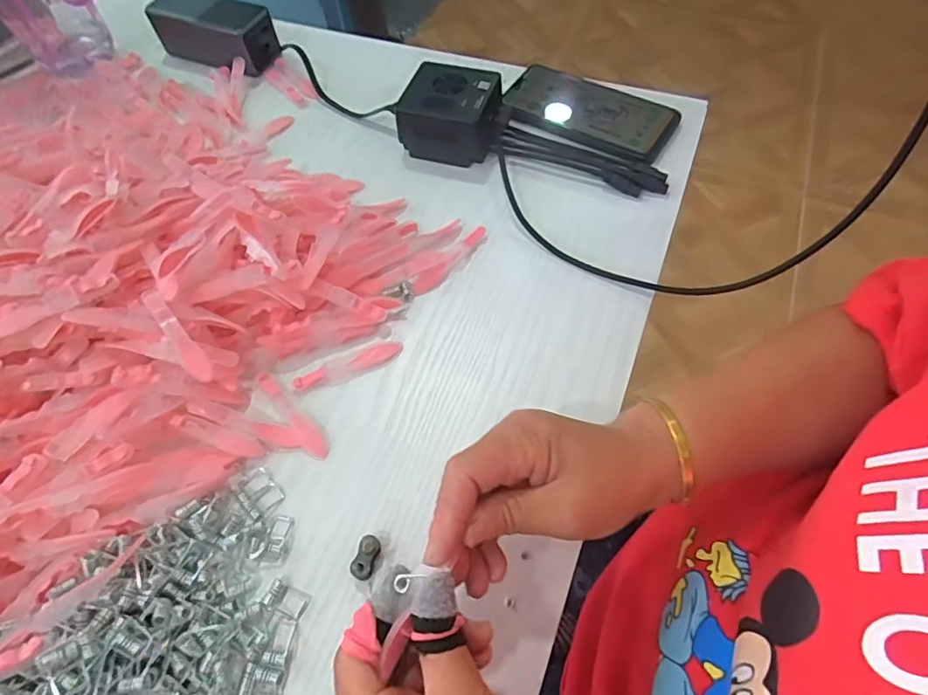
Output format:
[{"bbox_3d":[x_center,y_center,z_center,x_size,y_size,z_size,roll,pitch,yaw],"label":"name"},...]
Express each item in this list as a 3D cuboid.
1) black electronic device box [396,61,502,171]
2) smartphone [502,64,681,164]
[{"bbox_3d":[-0.009,-0.210,0.479,0.085,0.050,0.071,12,59,9],"label":"black electronic device box"},{"bbox_3d":[0.116,-0.222,0.496,0.154,0.012,0.083,27,63,18],"label":"smartphone"}]

